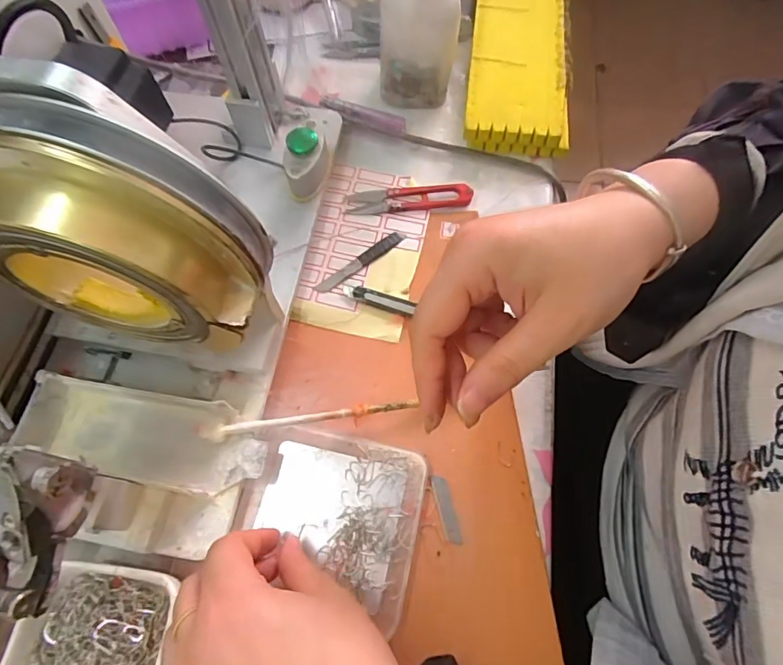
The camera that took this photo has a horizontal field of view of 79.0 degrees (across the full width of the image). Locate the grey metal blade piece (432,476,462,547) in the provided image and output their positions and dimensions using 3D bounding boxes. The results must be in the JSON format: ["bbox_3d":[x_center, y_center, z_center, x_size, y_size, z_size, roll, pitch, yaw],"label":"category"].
[{"bbox_3d":[0.034,0.108,0.291,0.010,0.004,0.041,-12,68,-4],"label":"grey metal blade piece"}]

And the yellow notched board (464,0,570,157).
[{"bbox_3d":[0.119,-0.304,0.448,0.085,0.022,0.324,4,70,2],"label":"yellow notched board"}]

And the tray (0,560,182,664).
[{"bbox_3d":[-0.159,0.169,0.254,0.078,0.029,0.081,6,68,4],"label":"tray"}]

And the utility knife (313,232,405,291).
[{"bbox_3d":[-0.024,-0.055,0.359,0.079,0.004,0.013,-36,71,-13],"label":"utility knife"}]

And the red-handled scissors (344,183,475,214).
[{"bbox_3d":[0.013,-0.108,0.380,0.099,0.010,0.021,-6,67,-1],"label":"red-handled scissors"}]

